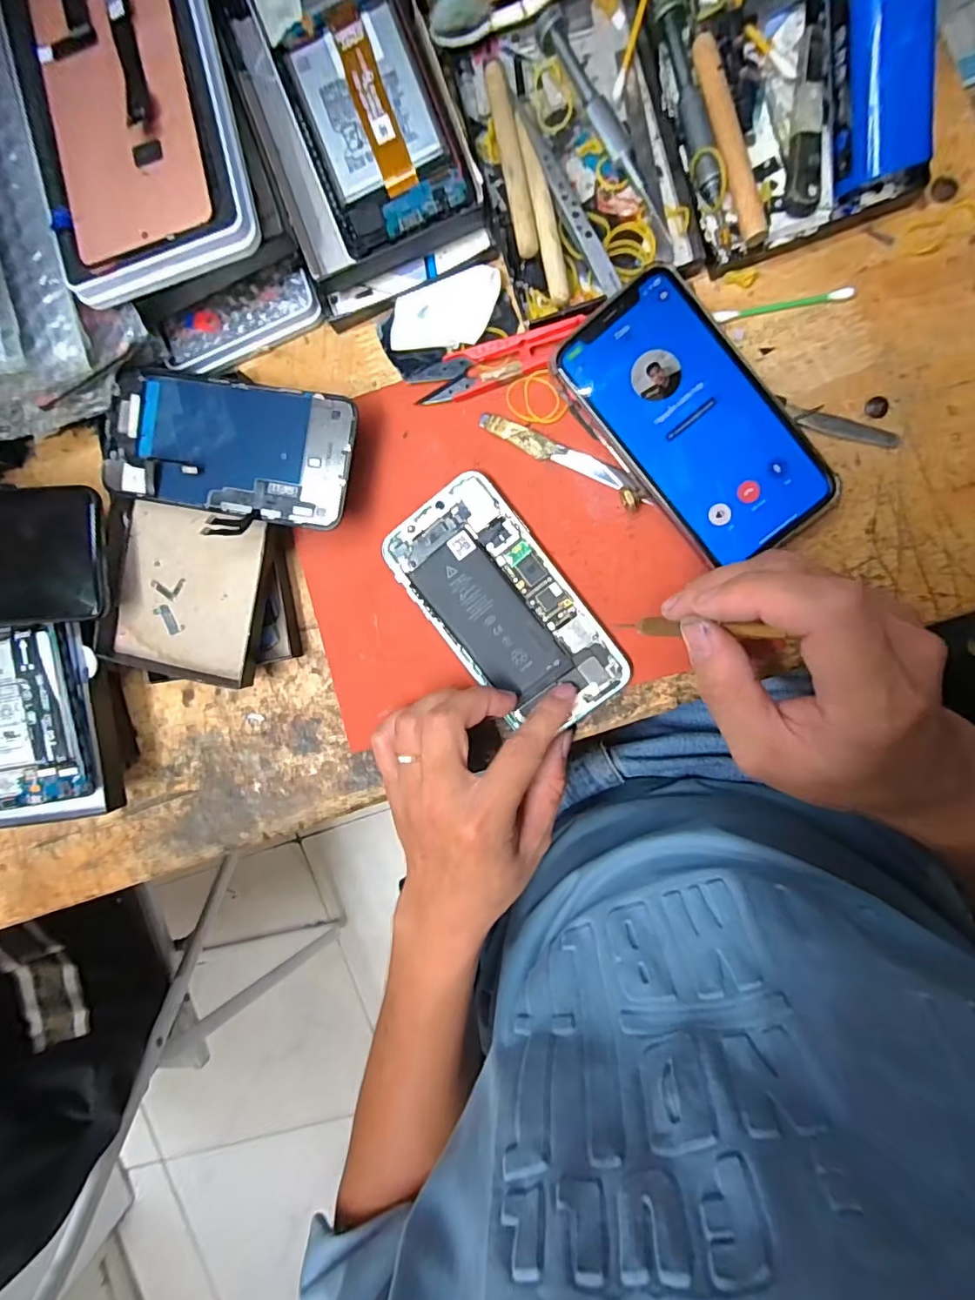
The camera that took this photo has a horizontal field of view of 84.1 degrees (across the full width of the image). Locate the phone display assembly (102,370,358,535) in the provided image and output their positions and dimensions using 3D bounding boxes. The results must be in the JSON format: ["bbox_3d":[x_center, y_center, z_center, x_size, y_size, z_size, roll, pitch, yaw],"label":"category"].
[{"bbox_3d":[-0.144,-0.108,0.298,0.139,0.011,0.079,13,95,4],"label":"phone display assembly"}]

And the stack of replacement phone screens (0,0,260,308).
[{"bbox_3d":[-0.175,-0.270,0.258,0.100,0.013,0.174,-10,93,9],"label":"stack of replacement phone screens"}]

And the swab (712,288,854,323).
[{"bbox_3d":[0.155,-0.181,0.283,0.067,0.007,0.007,-4,94,8],"label":"swab"}]

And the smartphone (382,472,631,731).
[{"bbox_3d":[0.011,-0.024,0.307,0.074,0.004,0.149,-44,88,8],"label":"smartphone"}]

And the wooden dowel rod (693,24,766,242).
[{"bbox_3d":[0.121,-0.255,0.273,0.012,0.010,0.100,-20,92,9],"label":"wooden dowel rod"}]

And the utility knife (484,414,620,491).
[{"bbox_3d":[0.035,-0.111,0.300,0.084,0.004,0.012,27,98,5],"label":"utility knife"}]

